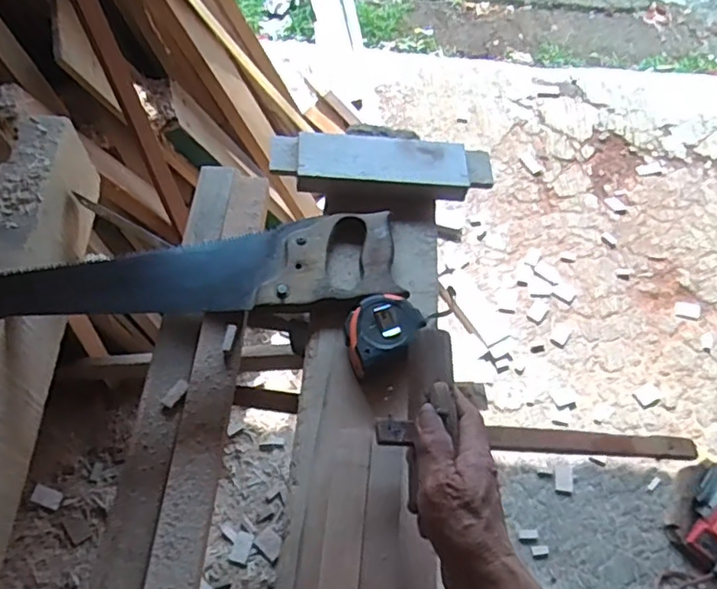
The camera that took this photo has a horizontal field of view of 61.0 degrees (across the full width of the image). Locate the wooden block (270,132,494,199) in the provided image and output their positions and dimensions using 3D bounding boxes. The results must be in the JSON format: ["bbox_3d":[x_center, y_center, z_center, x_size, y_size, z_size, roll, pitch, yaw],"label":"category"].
[{"bbox_3d":[0.030,-0.158,0.749,0.269,0.032,0.082,1,56,-2],"label":"wooden block"}]

